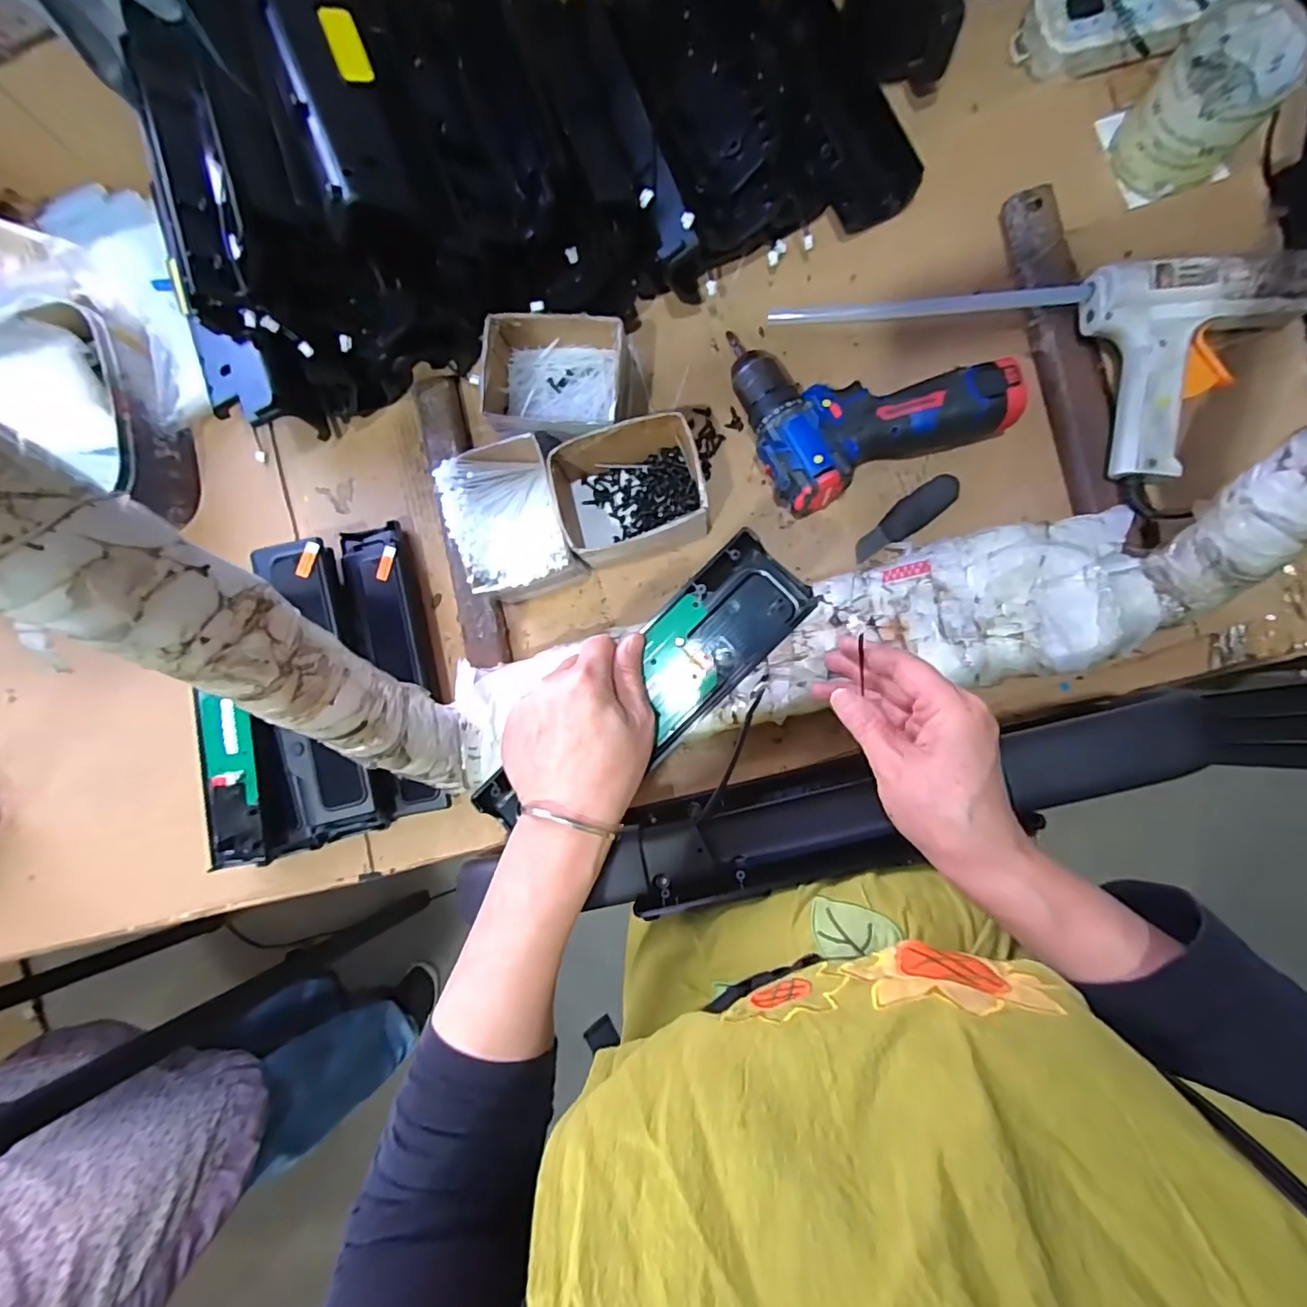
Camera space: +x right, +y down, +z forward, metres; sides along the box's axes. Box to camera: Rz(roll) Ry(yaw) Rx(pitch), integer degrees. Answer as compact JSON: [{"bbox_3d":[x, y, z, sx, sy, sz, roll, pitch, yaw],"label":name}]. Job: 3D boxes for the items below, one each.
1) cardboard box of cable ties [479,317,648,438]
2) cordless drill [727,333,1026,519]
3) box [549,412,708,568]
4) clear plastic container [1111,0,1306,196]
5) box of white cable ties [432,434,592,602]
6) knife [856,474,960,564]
[{"bbox_3d":[-0.077,-0.233,0.506,0.124,0.082,0.091,2,89,7],"label":"cardboard box of cable ties"},{"bbox_3d":[0.179,-0.223,0.489,0.201,0.060,0.149,-21,86,6],"label":"cordless drill"},{"bbox_3d":[-0.020,-0.140,0.500,0.118,0.080,0.096,-14,87,6],"label":"box"},{"bbox_3d":[0.424,-0.425,0.447,0.083,0.072,0.093,43,94,6],"label":"clear plastic container"},{"bbox_3d":[-0.119,-0.112,0.505,0.092,0.092,0.131,-22,86,6],"label":"box of white cable ties"},{"bbox_3d":[0.218,-0.117,0.504,0.101,0.017,0.030,-36,85,5],"label":"knife"}]

